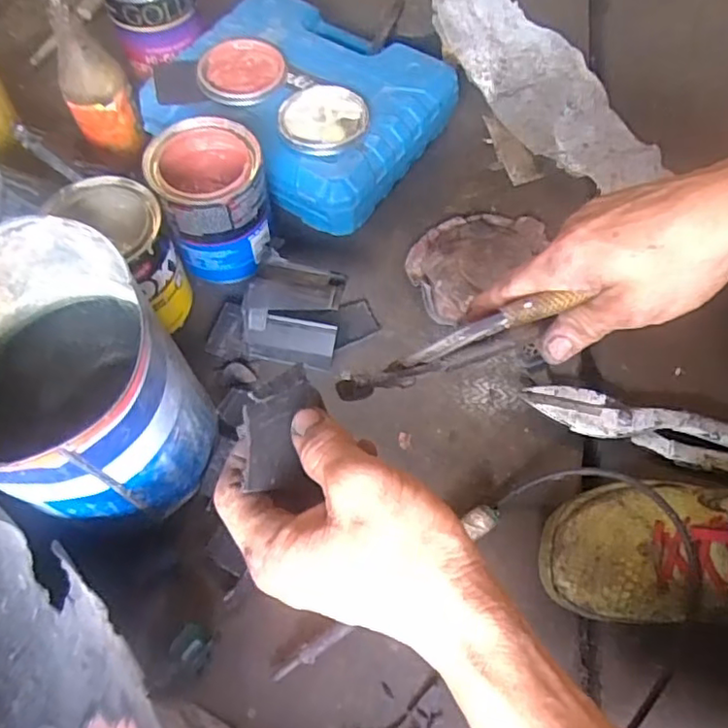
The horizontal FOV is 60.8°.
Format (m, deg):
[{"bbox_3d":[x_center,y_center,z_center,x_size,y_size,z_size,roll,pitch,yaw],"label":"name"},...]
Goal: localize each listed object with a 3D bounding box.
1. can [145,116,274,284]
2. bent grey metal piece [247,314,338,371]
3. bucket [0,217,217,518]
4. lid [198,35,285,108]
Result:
[{"bbox_3d":[-0.143,-0.155,0.592,0.097,0.110,0.100,0,63,1],"label":"can"},{"bbox_3d":[-0.068,-0.022,0.581,0.081,0.004,0.043,10,89,2],"label":"bent grey metal piece"},{"bbox_3d":[-0.212,0.025,0.452,0.153,0.178,0.163,0,63,1],"label":"bucket"},{"bbox_3d":[-0.131,-0.315,0.659,0.089,0.012,0.101,-10,62,-7],"label":"lid"}]

